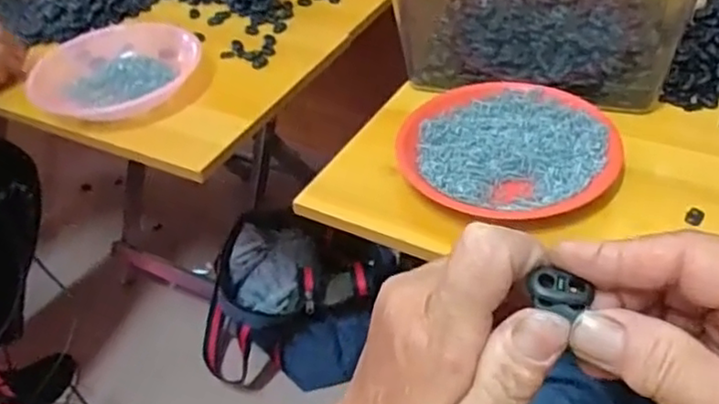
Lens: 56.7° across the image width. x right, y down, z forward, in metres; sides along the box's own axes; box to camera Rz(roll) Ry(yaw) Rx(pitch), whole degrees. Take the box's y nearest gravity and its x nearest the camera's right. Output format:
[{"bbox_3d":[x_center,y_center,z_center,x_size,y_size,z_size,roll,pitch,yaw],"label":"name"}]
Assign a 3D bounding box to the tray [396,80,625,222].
[{"bbox_3d":[0.138,-0.056,0.621,0.192,0.017,0.192,-3,42,3],"label":"tray"}]

